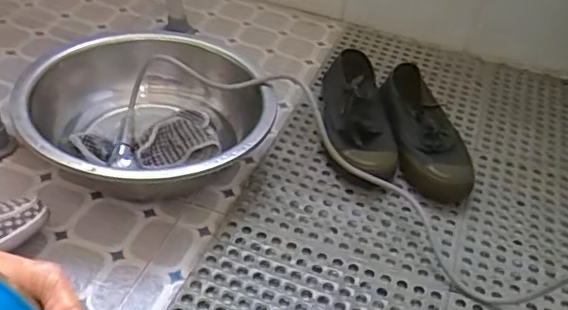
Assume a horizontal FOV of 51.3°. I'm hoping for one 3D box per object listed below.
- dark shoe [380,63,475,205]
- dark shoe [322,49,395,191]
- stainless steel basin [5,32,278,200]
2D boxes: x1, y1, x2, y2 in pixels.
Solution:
[{"bbox_3d":[0.204,-0.035,0.854,0.107,0.068,0.238,1,39,-9],"label":"dark shoe"},{"bbox_3d":[0.105,-0.062,0.856,0.099,0.089,0.250,3,39,-6],"label":"dark shoe"},{"bbox_3d":[-0.179,-0.047,0.788,0.312,0.103,0.311,5,39,-4],"label":"stainless steel basin"}]

